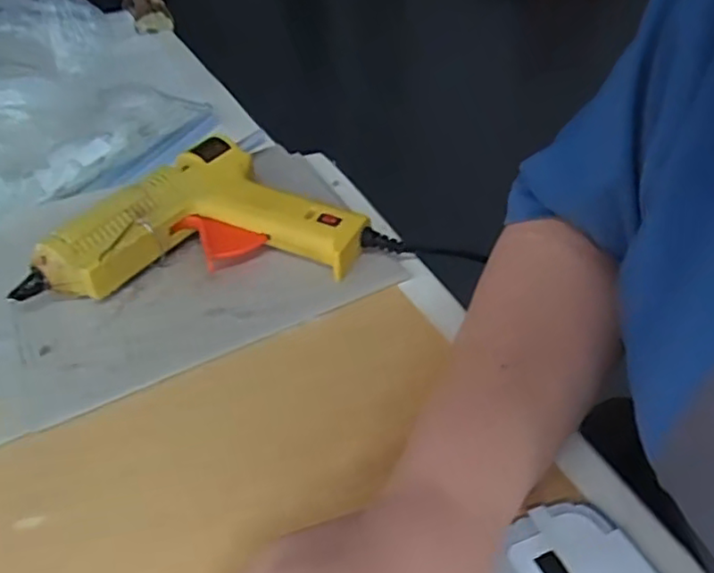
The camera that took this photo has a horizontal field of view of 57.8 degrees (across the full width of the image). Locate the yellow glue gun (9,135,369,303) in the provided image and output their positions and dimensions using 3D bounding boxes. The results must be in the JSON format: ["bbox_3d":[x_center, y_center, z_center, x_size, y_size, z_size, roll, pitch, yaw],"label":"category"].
[{"bbox_3d":[-0.102,-0.050,0.436,0.207,0.042,0.130,-6,43,-3],"label":"yellow glue gun"}]

